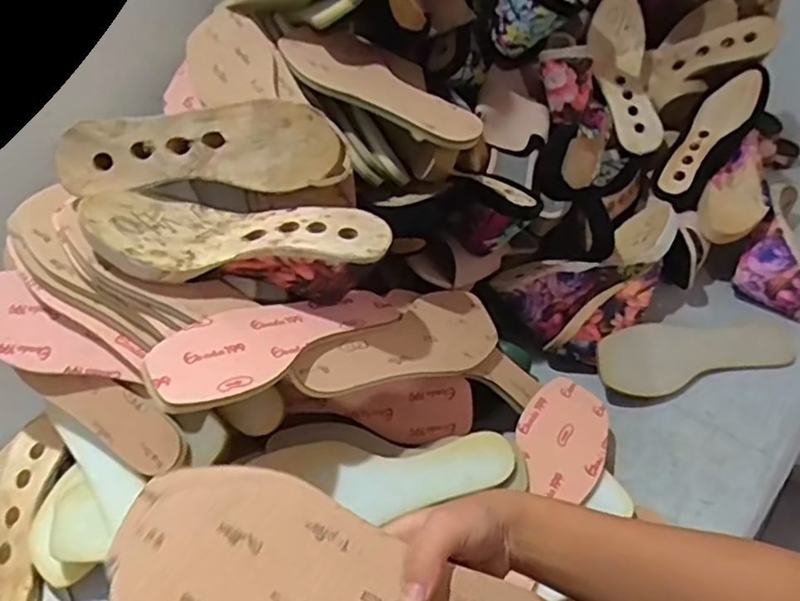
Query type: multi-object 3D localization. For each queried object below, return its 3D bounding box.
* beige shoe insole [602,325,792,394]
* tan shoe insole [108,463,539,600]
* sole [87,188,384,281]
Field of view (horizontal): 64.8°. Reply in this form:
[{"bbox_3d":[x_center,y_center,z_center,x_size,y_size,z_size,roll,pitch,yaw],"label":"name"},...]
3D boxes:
[{"bbox_3d":[0.335,0.062,0.714,0.223,0.013,0.074,-5,79,-4],"label":"beige shoe insole"},{"bbox_3d":[-0.030,0.153,0.346,0.249,0.014,0.090,13,62,0],"label":"tan shoe insole"},{"bbox_3d":[-0.132,-0.068,0.524,0.235,0.051,0.079,-5,41,1],"label":"sole"}]

